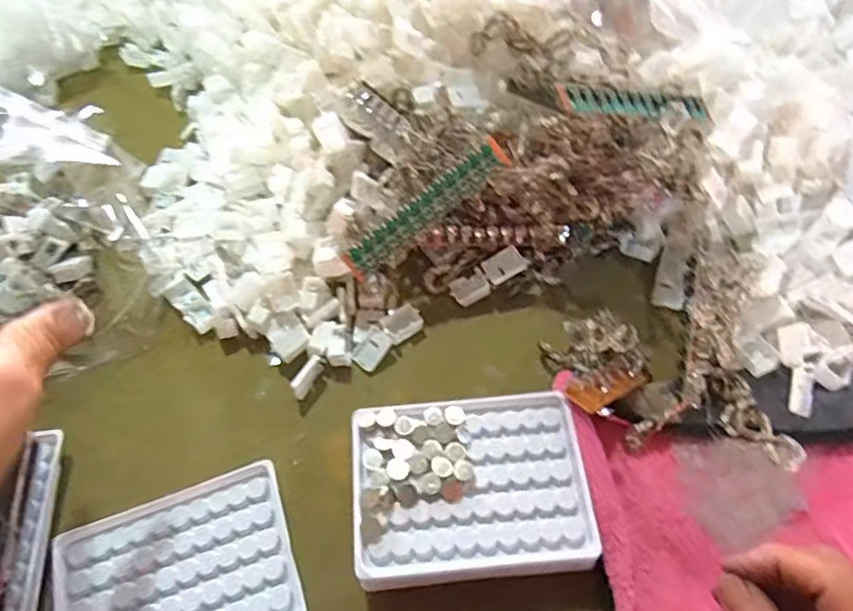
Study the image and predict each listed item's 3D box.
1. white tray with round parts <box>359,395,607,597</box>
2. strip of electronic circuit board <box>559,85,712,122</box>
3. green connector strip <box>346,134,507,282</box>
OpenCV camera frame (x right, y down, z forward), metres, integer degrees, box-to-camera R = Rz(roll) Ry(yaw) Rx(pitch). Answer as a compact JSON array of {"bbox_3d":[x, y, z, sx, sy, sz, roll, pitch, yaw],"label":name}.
[{"bbox_3d":[0.025,0.102,0.336,0.128,0.020,0.098,-6,65,-1],"label":"white tray with round parts"},{"bbox_3d":[0.141,-0.135,0.387,0.127,0.010,0.020,-5,63,-23],"label":"strip of electronic circuit board"},{"bbox_3d":[-0.001,-0.064,0.387,0.125,0.006,0.020,-37,85,4],"label":"green connector strip"}]

